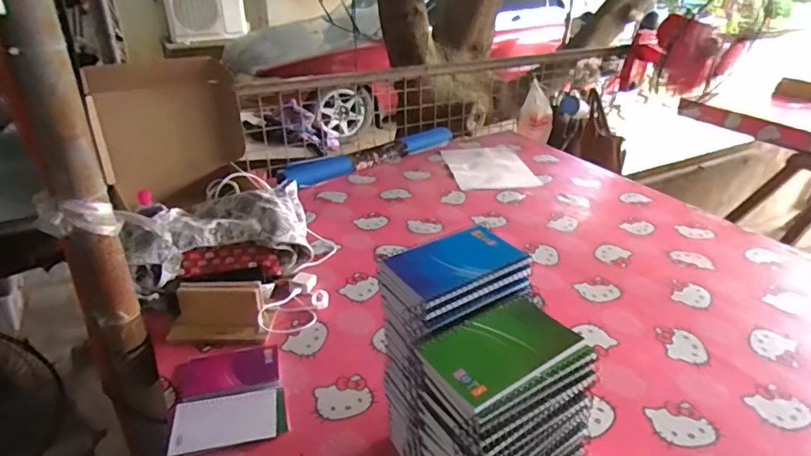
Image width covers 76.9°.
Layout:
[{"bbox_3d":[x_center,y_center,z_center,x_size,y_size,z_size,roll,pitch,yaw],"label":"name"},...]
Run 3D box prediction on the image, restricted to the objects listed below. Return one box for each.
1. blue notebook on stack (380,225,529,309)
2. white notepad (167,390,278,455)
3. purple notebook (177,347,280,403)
[{"bbox_3d":[0.051,0.033,0.509,0.134,0.012,0.075,-15,33,-27],"label":"blue notebook on stack"},{"bbox_3d":[-0.239,0.258,0.680,0.132,0.011,0.078,-6,30,-9],"label":"white notepad"},{"bbox_3d":[-0.262,0.214,0.756,0.144,0.008,0.089,-7,30,-11],"label":"purple notebook"}]

